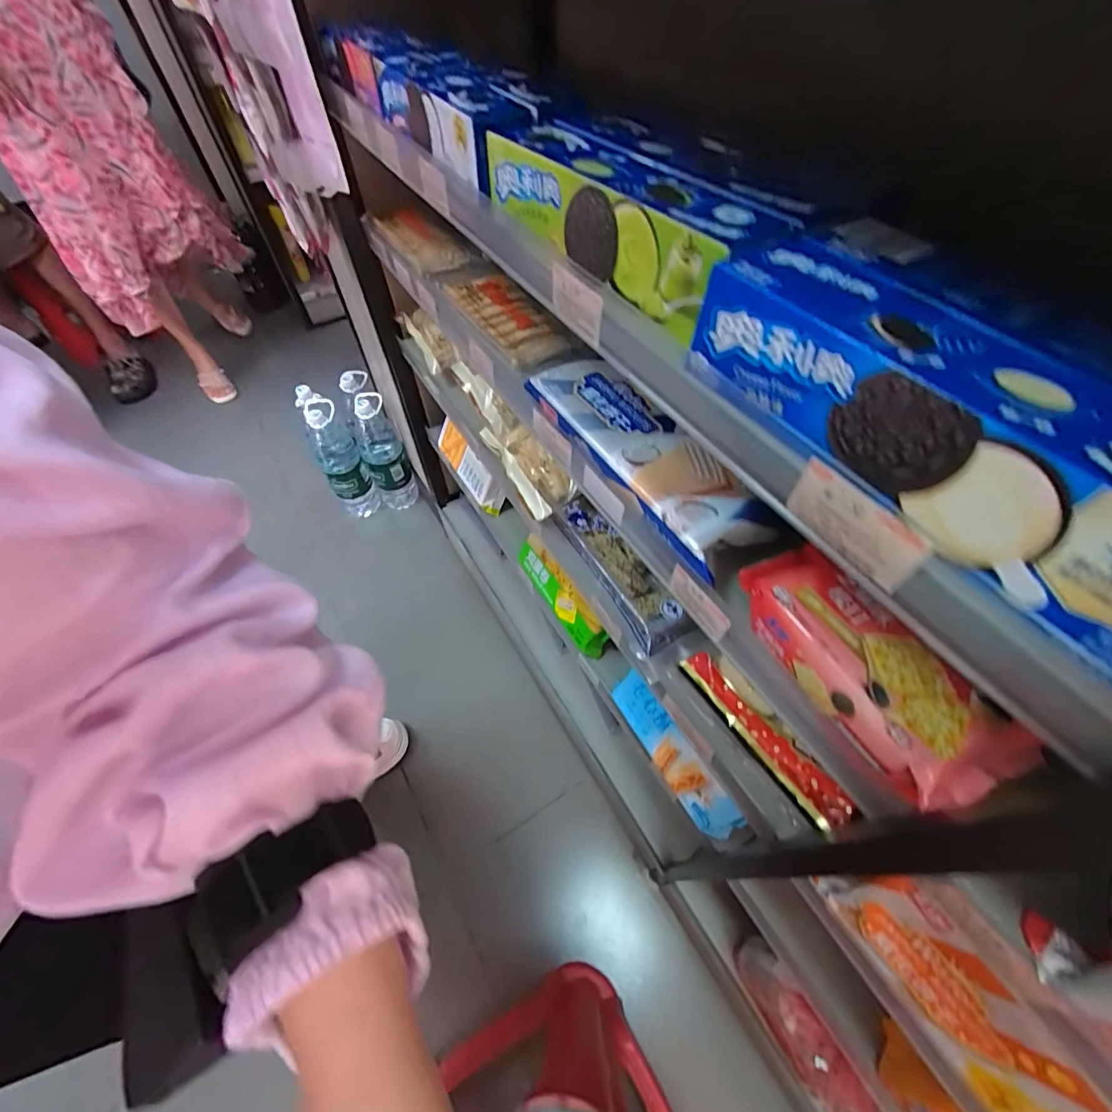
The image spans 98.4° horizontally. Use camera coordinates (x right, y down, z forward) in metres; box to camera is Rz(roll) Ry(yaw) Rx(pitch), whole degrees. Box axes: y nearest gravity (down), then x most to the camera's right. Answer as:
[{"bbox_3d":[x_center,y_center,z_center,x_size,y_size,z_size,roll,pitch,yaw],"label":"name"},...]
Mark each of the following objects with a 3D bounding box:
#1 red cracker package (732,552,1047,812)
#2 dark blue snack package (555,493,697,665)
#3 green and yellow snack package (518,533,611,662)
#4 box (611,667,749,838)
[{"bbox_3d":[0.179,0.065,0.287,0.063,0.038,0.160,-26,59,-15],"label":"red cracker package"},{"bbox_3d":[0.076,0.015,0.550,0.076,0.034,0.204,-23,59,-13],"label":"dark blue snack package"},{"bbox_3d":[0.007,0.060,0.726,0.042,0.061,0.194,-30,61,-17],"label":"green and yellow snack package"},{"bbox_3d":[0.144,0.245,0.603,0.043,0.052,0.210,-29,60,-17],"label":"box"}]

